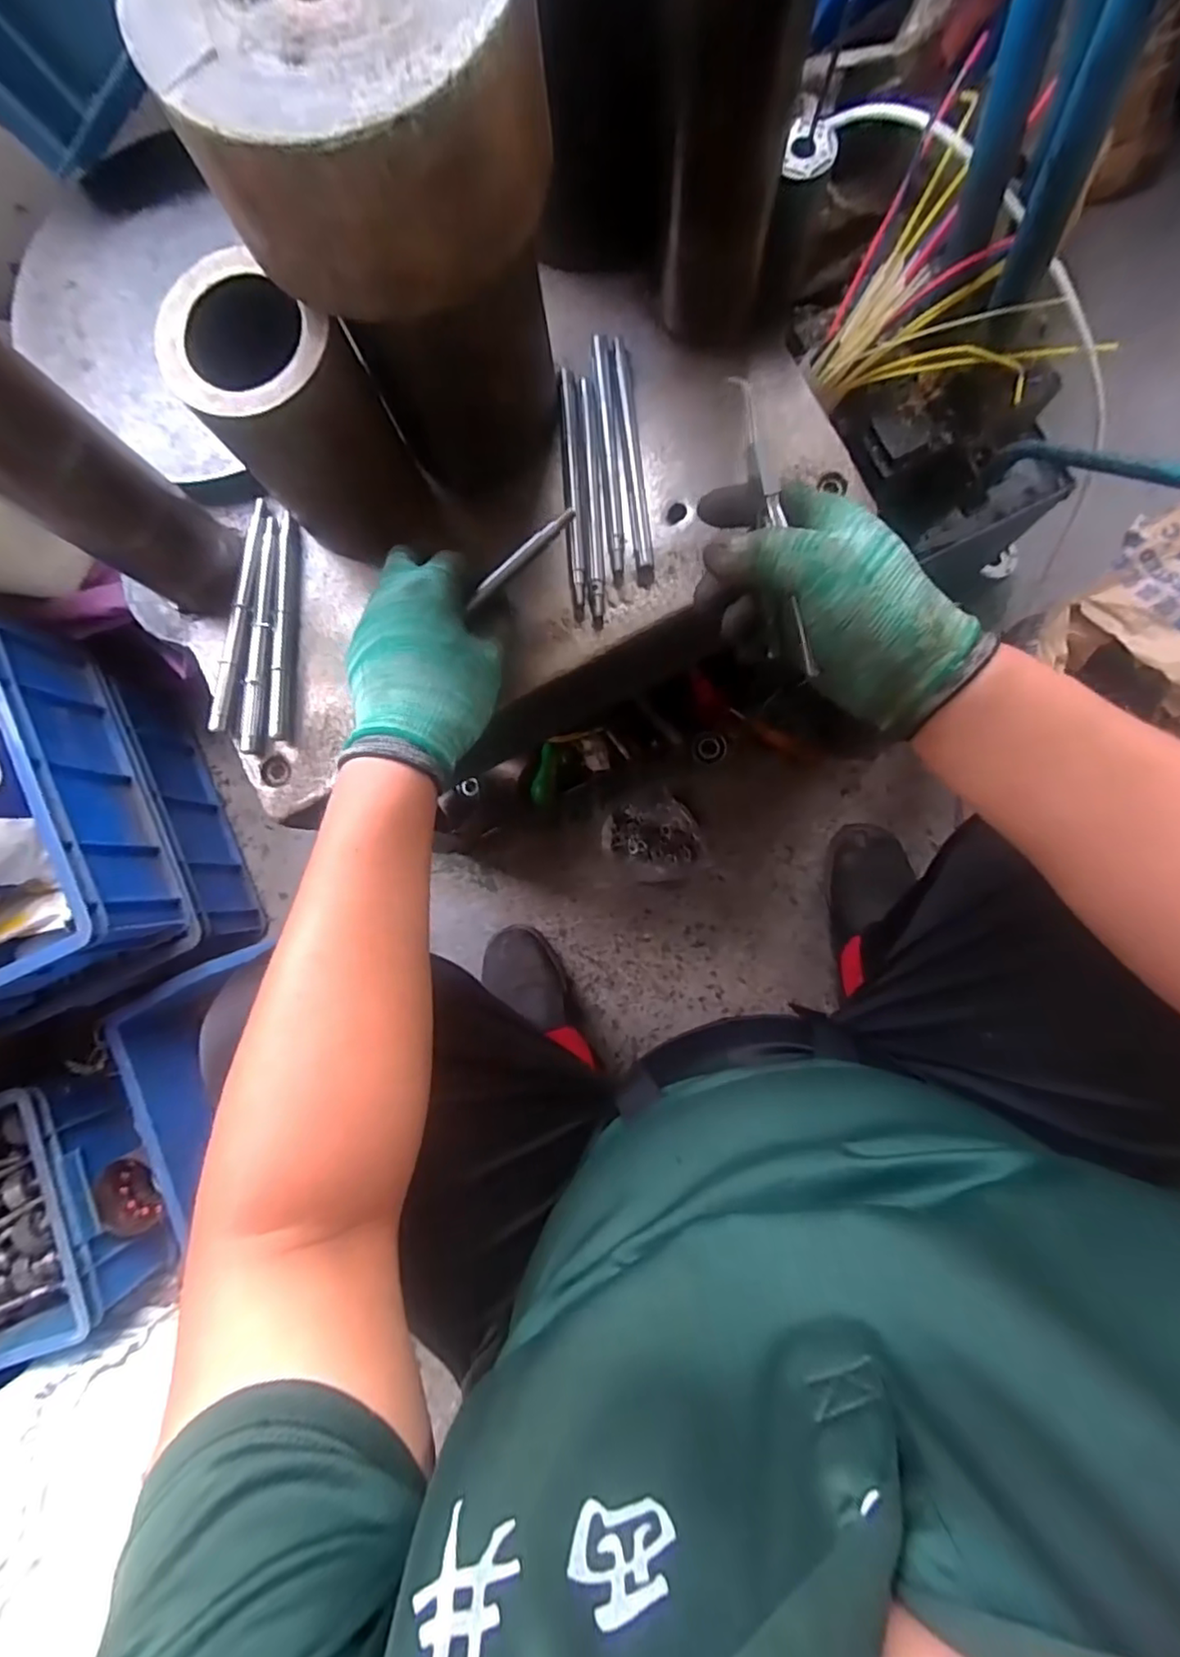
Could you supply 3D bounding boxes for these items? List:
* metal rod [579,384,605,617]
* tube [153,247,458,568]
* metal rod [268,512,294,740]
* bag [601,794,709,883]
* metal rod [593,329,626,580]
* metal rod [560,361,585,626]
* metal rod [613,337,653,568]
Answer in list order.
[{"bbox_3d":[0.002,-0.222,0.416,0.009,0.012,0.158,-3,85,4],"label":"metal rod"},{"bbox_3d":[-0.163,-0.231,0.372,0.086,0.147,0.101,-29,84,1],"label":"tube"},{"bbox_3d":[-0.211,-0.140,0.425,0.012,0.006,0.157,0,85,4],"label":"metal rod"},{"bbox_3d":[0.084,0.013,0.820,0.128,0.057,0.112,-12,85,3],"label":"bag"},{"bbox_3d":[0.014,-0.251,0.414,0.010,0.009,0.157,-5,85,4],"label":"metal rod"},{"bbox_3d":[-0.011,-0.227,0.419,0.009,0.013,0.168,-3,85,4],"label":"metal rod"},{"bbox_3d":[0.029,-0.249,0.413,0.010,0.011,0.156,-6,85,3],"label":"metal rod"}]

